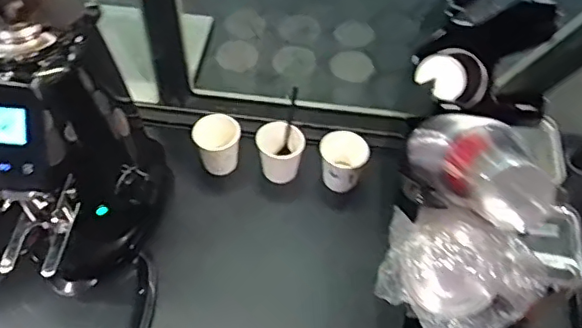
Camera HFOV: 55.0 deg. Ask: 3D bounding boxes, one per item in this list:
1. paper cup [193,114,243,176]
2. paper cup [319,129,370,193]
[{"bbox_3d":[-0.113,-0.024,0.868,0.072,0.088,0.066,-5,55,-6],"label":"paper cup"},{"bbox_3d":[0.082,-0.006,0.863,0.068,0.072,0.074,-4,55,-5],"label":"paper cup"}]

